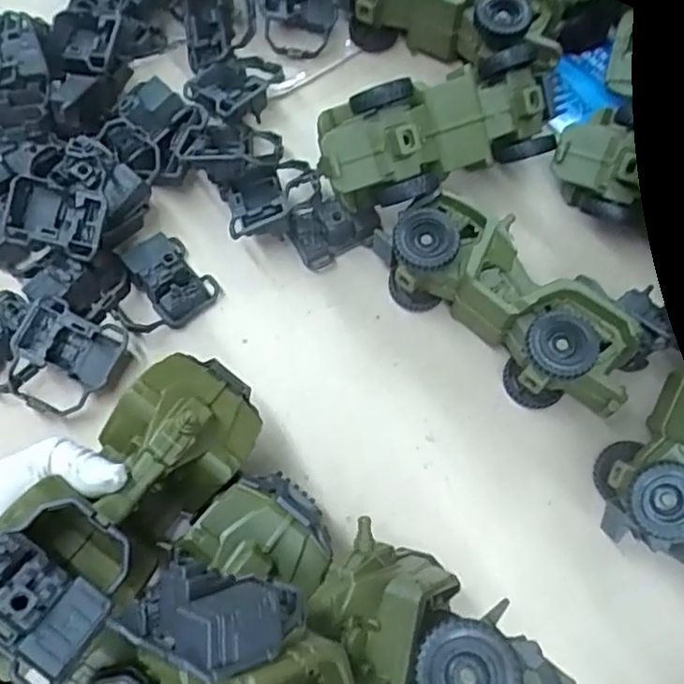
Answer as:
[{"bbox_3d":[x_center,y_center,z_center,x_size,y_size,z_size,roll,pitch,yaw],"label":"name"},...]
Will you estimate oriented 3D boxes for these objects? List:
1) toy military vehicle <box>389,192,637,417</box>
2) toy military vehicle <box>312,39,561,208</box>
[{"bbox_3d":[0.120,-0.029,0.473,0.194,0.083,0.083,41,75,14],"label":"toy military vehicle"},{"bbox_3d":[0.068,-0.158,0.497,0.186,0.062,0.085,-24,105,-19],"label":"toy military vehicle"}]

